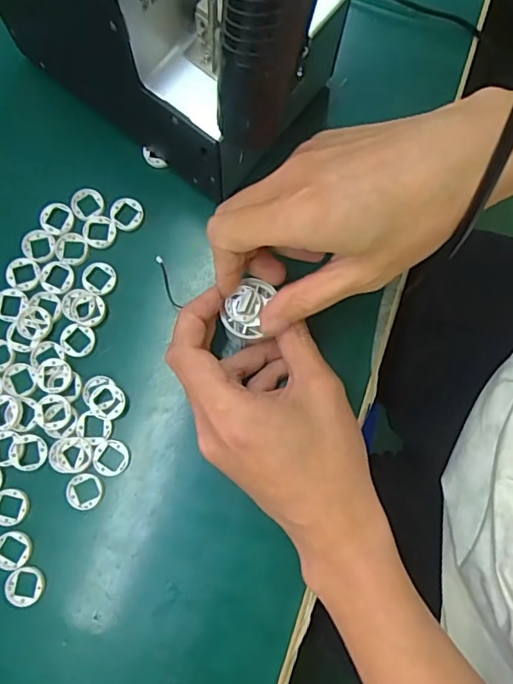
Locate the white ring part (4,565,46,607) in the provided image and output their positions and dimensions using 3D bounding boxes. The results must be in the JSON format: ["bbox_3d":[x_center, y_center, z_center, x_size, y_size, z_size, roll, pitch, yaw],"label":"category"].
[{"bbox_3d":[-0.138,0.145,0.326,0.023,0.004,0.022,0,79,-1],"label":"white ring part"}]

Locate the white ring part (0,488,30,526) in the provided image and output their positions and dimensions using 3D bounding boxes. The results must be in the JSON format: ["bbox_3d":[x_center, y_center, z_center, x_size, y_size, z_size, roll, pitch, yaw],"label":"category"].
[{"bbox_3d":[-0.150,0.100,0.332,0.022,0.004,0.022,0,79,-1],"label":"white ring part"}]

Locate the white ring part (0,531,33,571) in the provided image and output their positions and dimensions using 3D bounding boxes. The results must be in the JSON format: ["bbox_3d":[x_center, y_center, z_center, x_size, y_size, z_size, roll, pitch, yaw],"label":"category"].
[{"bbox_3d":[-0.147,0.125,0.329,0.022,0.004,0.021,0,79,-1],"label":"white ring part"}]

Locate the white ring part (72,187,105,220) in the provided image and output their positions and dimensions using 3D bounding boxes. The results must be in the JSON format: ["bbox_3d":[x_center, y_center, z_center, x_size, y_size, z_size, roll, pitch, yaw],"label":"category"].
[{"bbox_3d":[-0.114,-0.094,0.371,0.021,0.004,0.023,0,79,-1],"label":"white ring part"}]

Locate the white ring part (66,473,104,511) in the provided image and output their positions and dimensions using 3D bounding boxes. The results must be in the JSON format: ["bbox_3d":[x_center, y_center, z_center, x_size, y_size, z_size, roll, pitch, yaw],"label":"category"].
[{"bbox_3d":[-0.106,0.092,0.336,0.022,0.004,0.021,0,79,-1],"label":"white ring part"}]

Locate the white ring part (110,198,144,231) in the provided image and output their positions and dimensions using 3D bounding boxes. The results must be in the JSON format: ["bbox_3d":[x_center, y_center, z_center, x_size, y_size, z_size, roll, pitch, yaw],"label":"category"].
[{"bbox_3d":[-0.087,-0.086,0.367,0.021,0.004,0.024,-19,80,-5],"label":"white ring part"}]

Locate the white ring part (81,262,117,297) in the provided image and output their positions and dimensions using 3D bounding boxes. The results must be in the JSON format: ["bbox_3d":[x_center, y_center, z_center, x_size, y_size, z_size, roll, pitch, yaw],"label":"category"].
[{"bbox_3d":[-0.103,-0.042,0.359,0.021,0.004,0.021,15,79,2],"label":"white ring part"}]

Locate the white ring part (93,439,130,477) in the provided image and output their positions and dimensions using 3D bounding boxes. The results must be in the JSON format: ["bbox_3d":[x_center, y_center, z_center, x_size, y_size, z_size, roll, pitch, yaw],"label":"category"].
[{"bbox_3d":[-0.090,0.072,0.339,0.022,0.004,0.021,15,79,2],"label":"white ring part"}]

